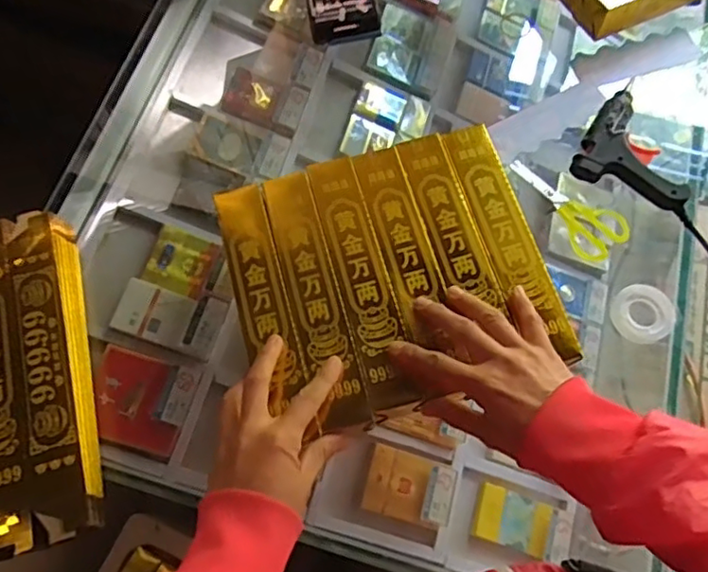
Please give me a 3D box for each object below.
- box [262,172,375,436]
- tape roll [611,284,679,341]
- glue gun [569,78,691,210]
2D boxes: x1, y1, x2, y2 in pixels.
[{"bbox_3d":[-0.033,0.006,0.514,0.042,0.018,0.227,-15,70,-5],"label":"box"},{"bbox_3d":[0.253,0.024,0.532,0.049,0.012,0.051,0,68,1],"label":"tape roll"},{"bbox_3d":[0.275,-0.132,0.585,0.103,0.023,0.102,26,71,11],"label":"glue gun"}]

